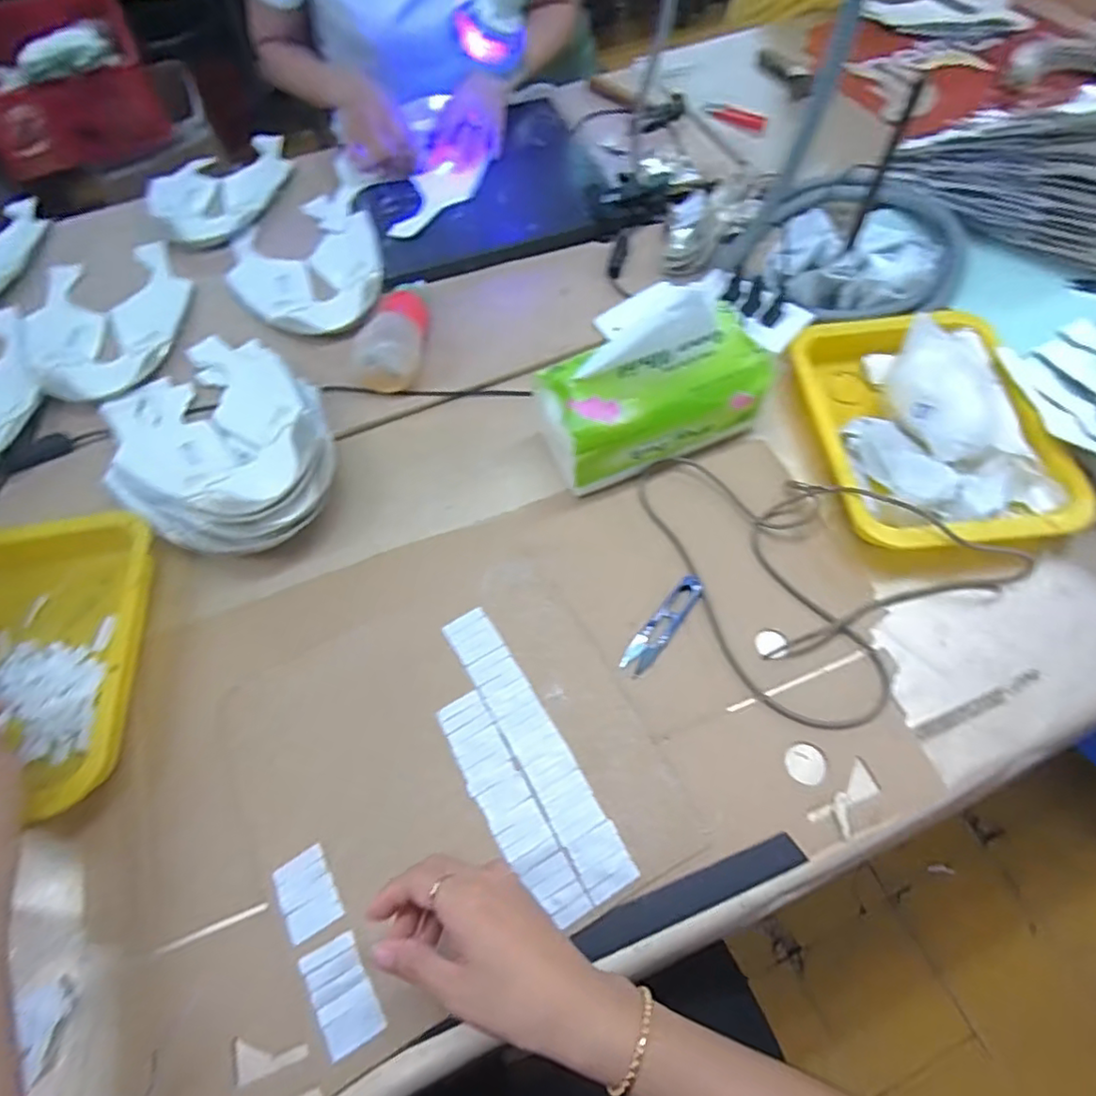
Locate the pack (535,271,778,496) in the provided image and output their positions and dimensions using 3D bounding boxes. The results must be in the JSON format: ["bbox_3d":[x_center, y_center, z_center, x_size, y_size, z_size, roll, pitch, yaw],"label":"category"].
[{"bbox_3d":[0.094,-0.151,0.536,0.200,0.162,0.087,-19,62,-8],"label":"pack"}]

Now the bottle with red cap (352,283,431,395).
[{"bbox_3d":[-0.157,-0.230,0.647,0.055,0.044,0.157,3,61,5],"label":"bottle with red cap"}]

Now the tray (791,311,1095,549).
[{"bbox_3d":[0.346,-0.119,0.559,0.189,0.066,0.254,-4,61,1],"label":"tray"}]

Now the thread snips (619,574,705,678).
[{"bbox_3d":[0.097,0.062,0.517,0.023,0.004,0.103,34,68,19],"label":"thread snips"}]

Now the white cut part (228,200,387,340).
[{"bbox_3d":[-0.286,-0.338,0.747,0.179,0.014,0.234,-27,63,-12],"label":"white cut part"}]

